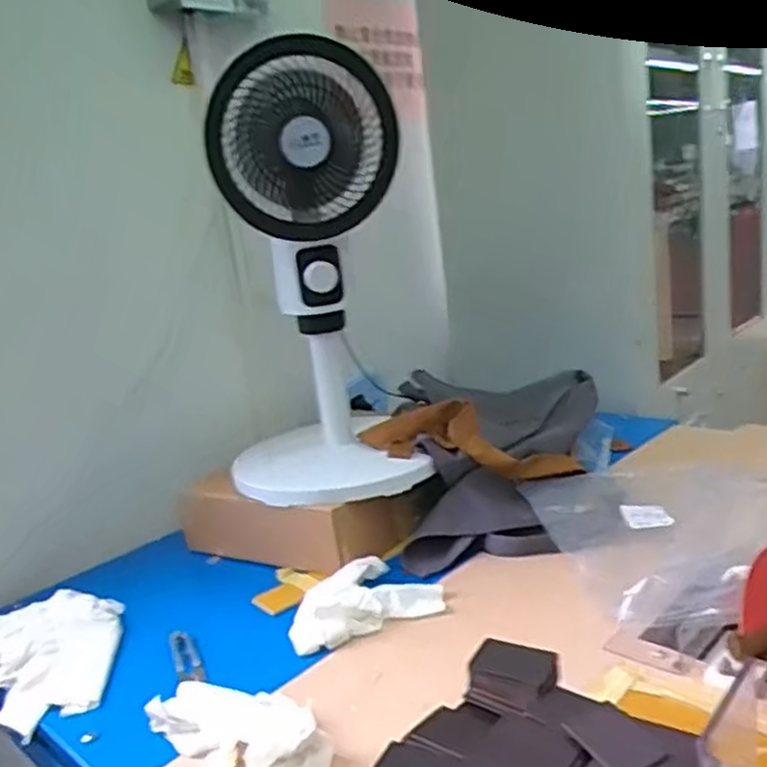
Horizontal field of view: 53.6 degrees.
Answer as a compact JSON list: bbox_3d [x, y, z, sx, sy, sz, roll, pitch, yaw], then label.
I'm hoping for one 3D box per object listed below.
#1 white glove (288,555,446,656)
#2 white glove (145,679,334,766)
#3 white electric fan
[{"bbox_3d":[-0.027,0.221,0.778,0.155,0.029,0.108,-16,15,-30],"label":"white glove"},{"bbox_3d":[-0.117,0.273,0.606,0.092,0.037,0.149,-18,16,-35],"label":"white glove"},{"bbox_3d":[-0.091,-0.121,0.899,0.238,0.481,0.198,-10,14,-10],"label":"white electric fan"}]

